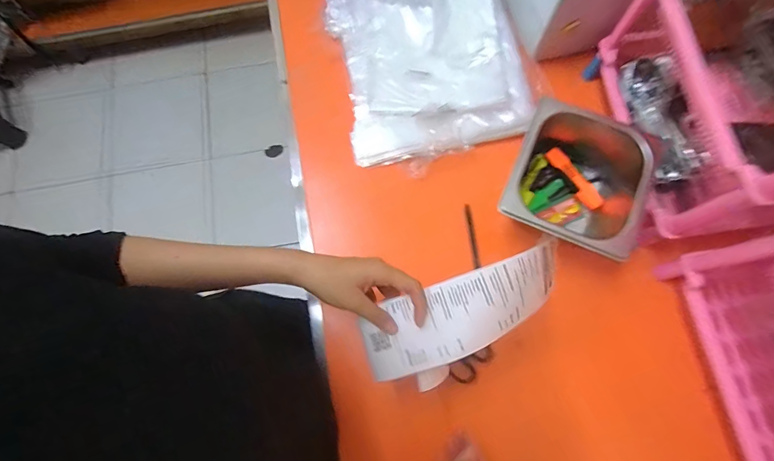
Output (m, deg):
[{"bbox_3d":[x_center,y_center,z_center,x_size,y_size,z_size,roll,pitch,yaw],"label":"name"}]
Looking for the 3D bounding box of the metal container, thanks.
[{"bbox_3d":[0.249,-0.060,0.541,0.162,0.102,0.163,26,78,8],"label":"metal container"}]

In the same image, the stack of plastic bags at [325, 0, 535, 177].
[{"bbox_3d":[0.066,-0.269,0.628,0.289,0.047,0.324,-12,75,-2],"label":"stack of plastic bags"}]

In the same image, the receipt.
[{"bbox_3d":[0.078,0.085,0.417,0.216,0.053,0.081,-30,76,7],"label":"receipt"}]

